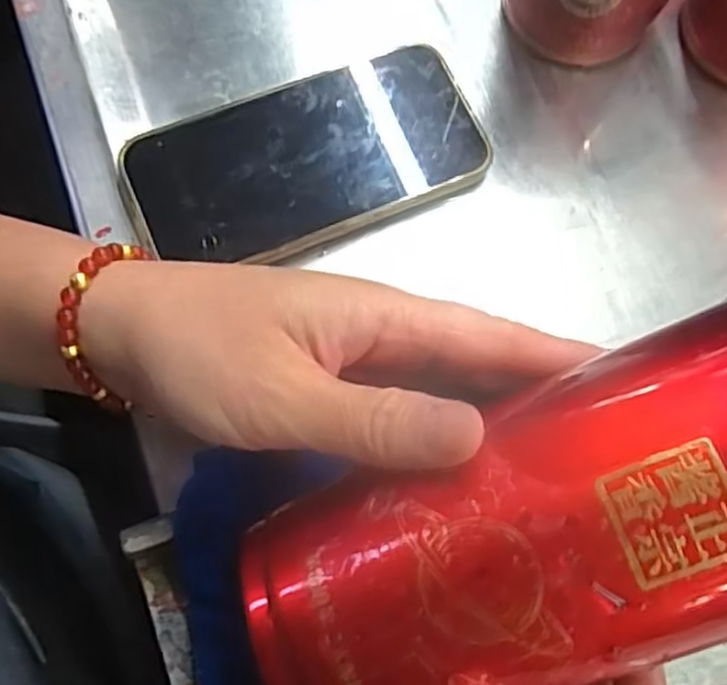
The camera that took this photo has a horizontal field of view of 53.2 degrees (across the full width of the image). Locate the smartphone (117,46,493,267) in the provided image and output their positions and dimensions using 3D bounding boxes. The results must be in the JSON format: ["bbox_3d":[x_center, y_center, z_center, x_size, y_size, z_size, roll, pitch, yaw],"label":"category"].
[{"bbox_3d":[-0.024,-0.084,0.330,0.157,0.012,0.082,-23,75,-6],"label":"smartphone"}]

